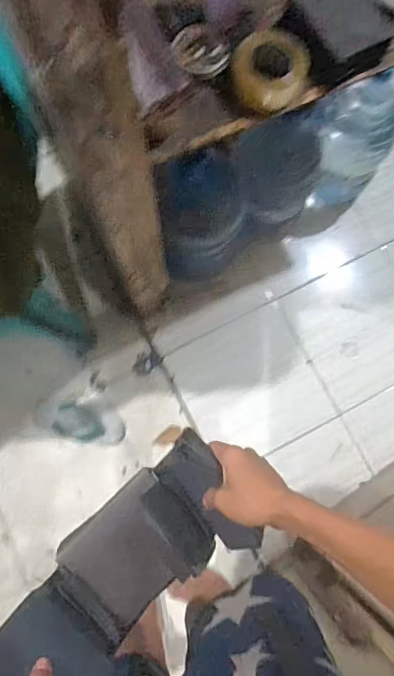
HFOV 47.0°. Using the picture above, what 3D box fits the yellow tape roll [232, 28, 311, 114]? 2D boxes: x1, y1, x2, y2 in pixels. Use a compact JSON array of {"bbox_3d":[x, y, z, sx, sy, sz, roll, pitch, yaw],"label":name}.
[{"bbox_3d":[0.136,-0.489,0.831,0.134,0.049,0.134,6,113,15],"label":"yellow tape roll"}]

